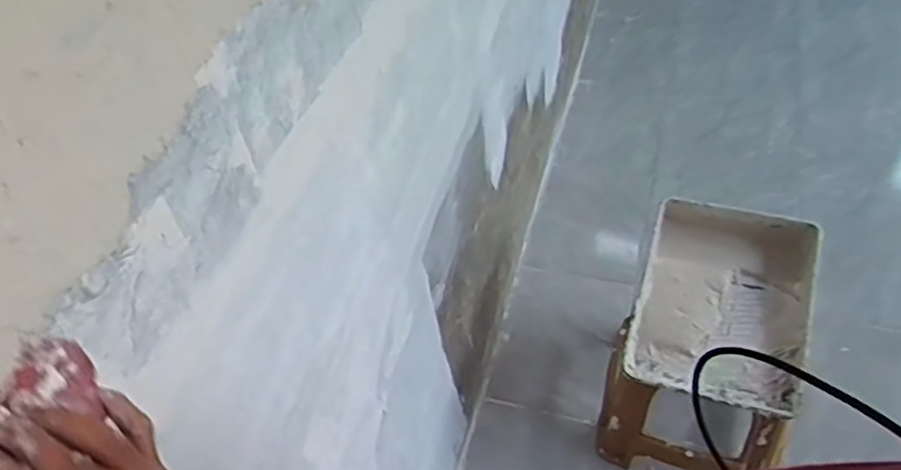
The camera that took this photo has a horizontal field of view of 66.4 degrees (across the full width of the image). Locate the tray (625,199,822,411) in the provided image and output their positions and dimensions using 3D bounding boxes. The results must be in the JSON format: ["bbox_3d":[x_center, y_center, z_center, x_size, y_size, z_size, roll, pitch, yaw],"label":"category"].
[{"bbox_3d":[0.479,0.116,1.204,0.289,0.103,0.338,13,54,16],"label":"tray"}]

